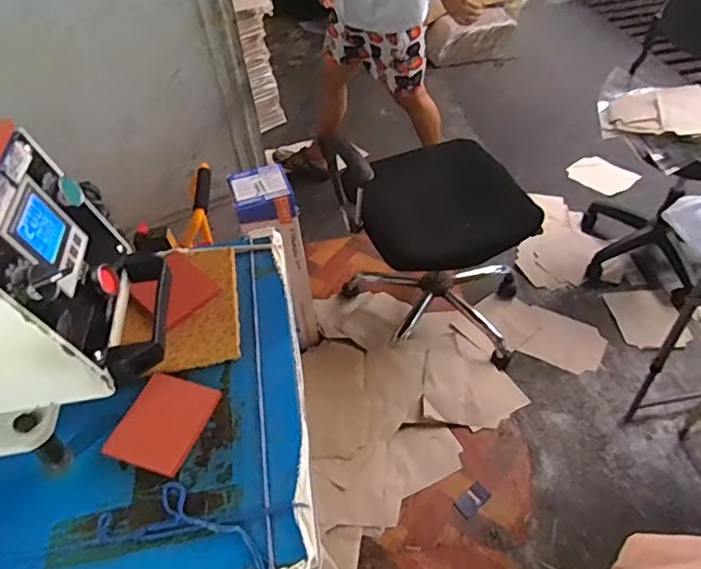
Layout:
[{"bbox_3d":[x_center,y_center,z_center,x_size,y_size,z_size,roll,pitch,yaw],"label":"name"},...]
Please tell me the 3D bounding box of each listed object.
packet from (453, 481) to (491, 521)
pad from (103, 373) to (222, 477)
[{"bbox_3d":[0.325,0.580,1.465,0.107,0.009,0.056,-33,52,-24],"label":"packet"},{"bbox_3d":[-0.179,0.131,0.522,0.076,0.008,0.092,12,48,16],"label":"pad"}]

